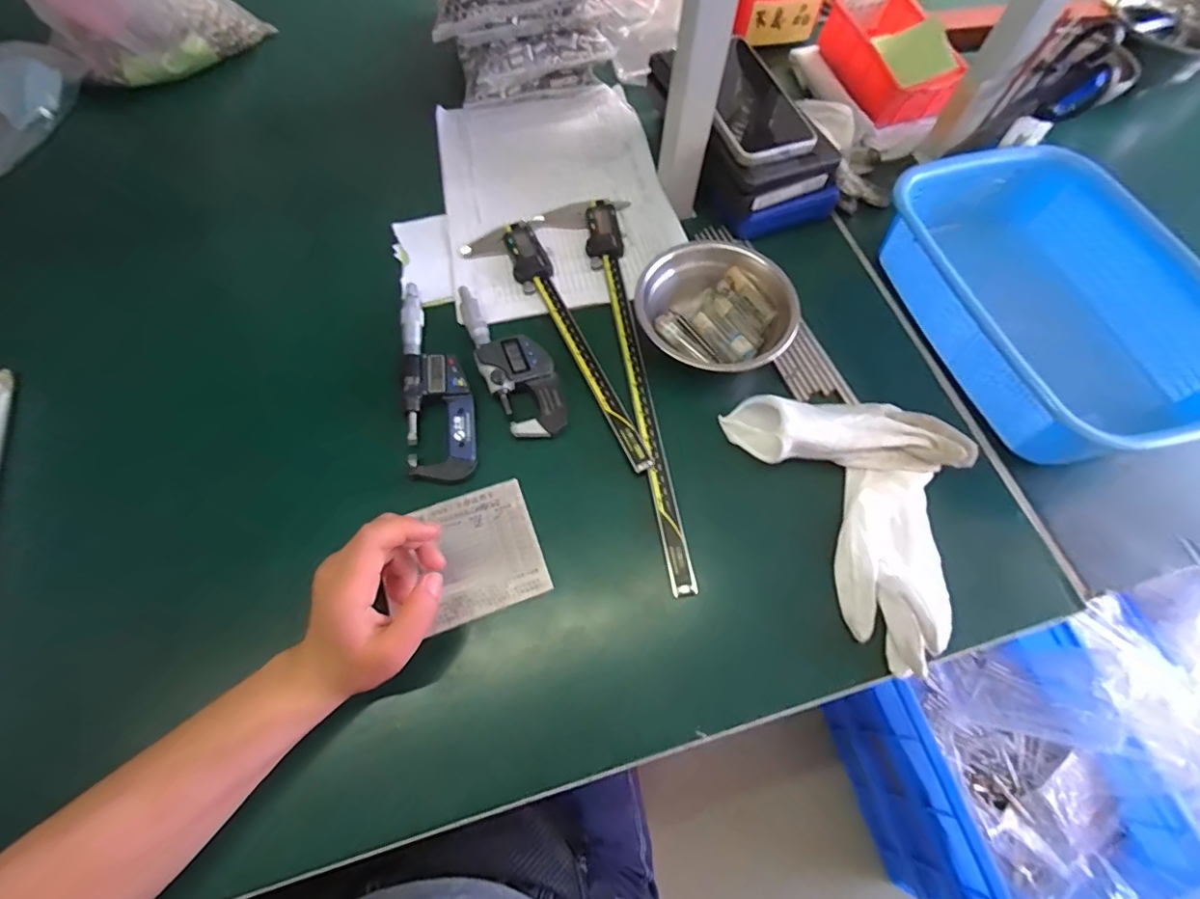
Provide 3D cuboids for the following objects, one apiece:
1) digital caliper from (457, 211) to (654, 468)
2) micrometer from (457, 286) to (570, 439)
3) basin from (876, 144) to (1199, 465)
[{"bbox_3d":[-0.038,-0.097,0.465,0.072,0.010,0.283,-23,69,-11],"label":"digital caliper"},{"bbox_3d":[-0.076,-0.081,0.453,0.056,0.018,0.160,-25,69,-13],"label":"micrometer"},{"bbox_3d":[0.383,-0.124,0.466,0.181,0.095,0.290,-17,67,-10],"label":"basin"}]

